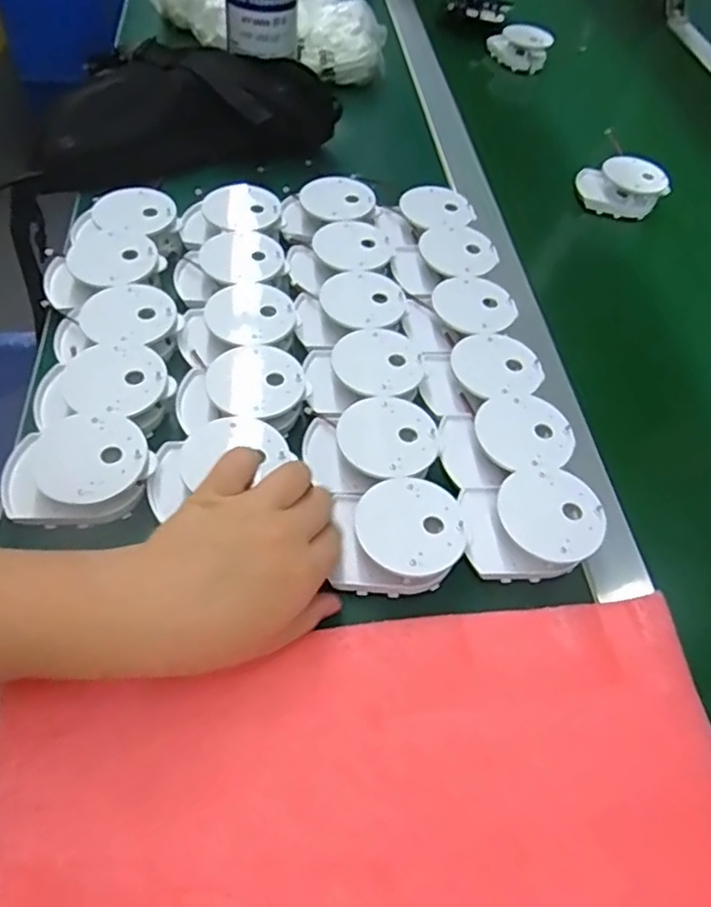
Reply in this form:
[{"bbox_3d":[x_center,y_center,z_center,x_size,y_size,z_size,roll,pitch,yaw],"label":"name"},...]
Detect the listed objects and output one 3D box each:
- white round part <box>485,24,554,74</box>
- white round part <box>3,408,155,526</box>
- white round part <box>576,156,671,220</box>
[{"bbox_3d":[0.211,-0.527,0.861,0.086,0.045,0.038,29,57,18],"label":"white round part"},{"bbox_3d":[-0.161,0.010,0.390,0.083,0.030,0.062,0,53,-4],"label":"white round part"},{"bbox_3d":[0.268,-0.271,0.672,0.083,0.041,0.054,8,51,-2],"label":"white round part"}]

